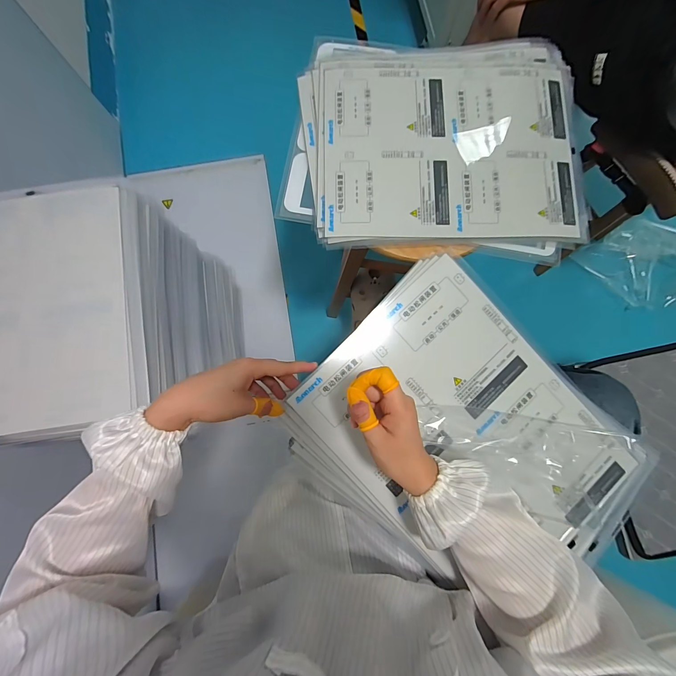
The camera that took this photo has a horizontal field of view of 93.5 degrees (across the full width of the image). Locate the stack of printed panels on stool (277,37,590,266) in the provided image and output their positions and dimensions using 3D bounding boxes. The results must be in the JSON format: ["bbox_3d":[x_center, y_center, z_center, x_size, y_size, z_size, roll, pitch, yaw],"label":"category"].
[{"bbox_3d":[0.145,-0.298,0.480,0.429,0.031,0.342,4,81,0],"label":"stack of printed panels on stool"}]

